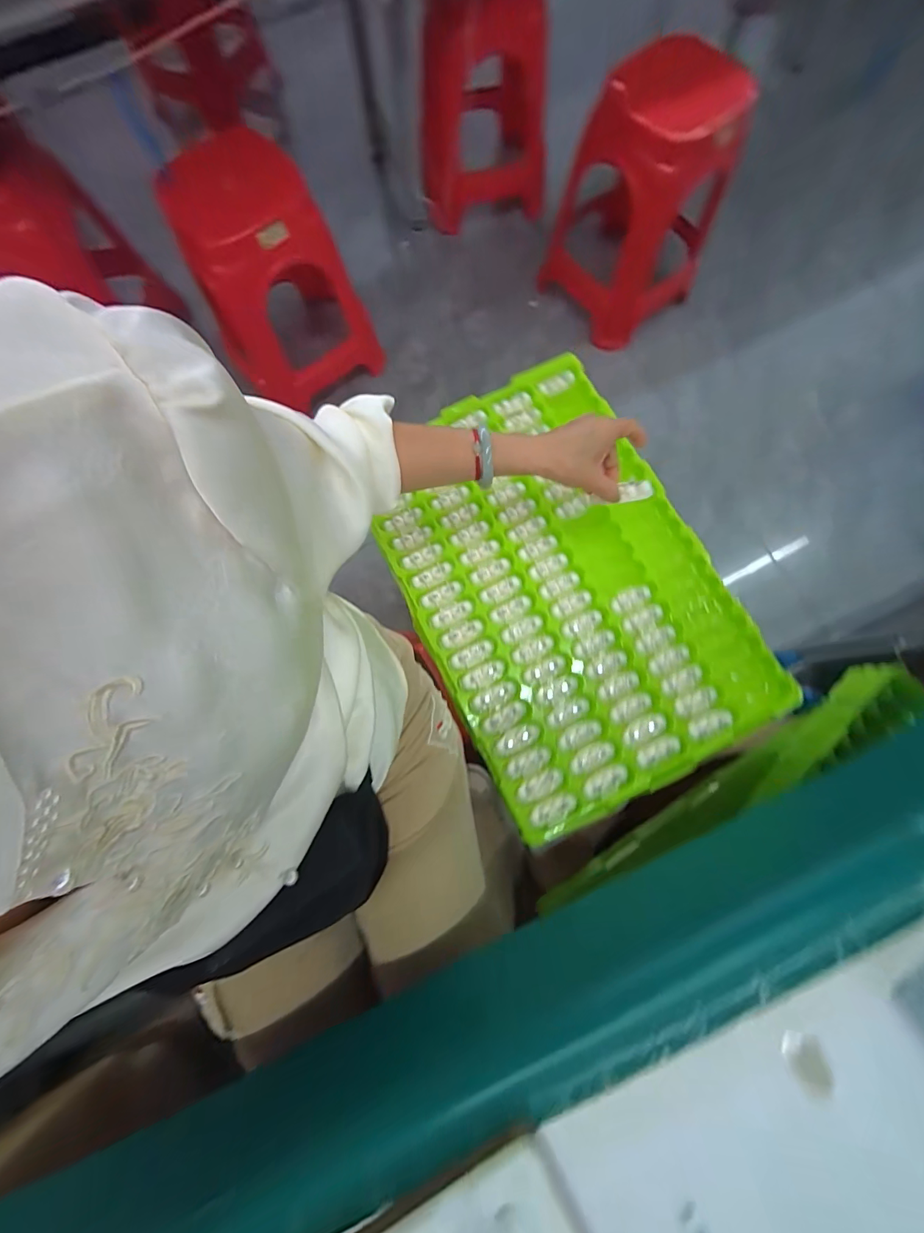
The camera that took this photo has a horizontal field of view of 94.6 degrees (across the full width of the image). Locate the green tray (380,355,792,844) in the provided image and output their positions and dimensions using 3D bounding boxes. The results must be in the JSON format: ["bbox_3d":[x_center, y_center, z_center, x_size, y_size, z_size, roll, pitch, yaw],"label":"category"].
[{"bbox_3d":[0.124,-0.052,0.591,0.387,0.022,0.581,-26,79,-4],"label":"green tray"}]

